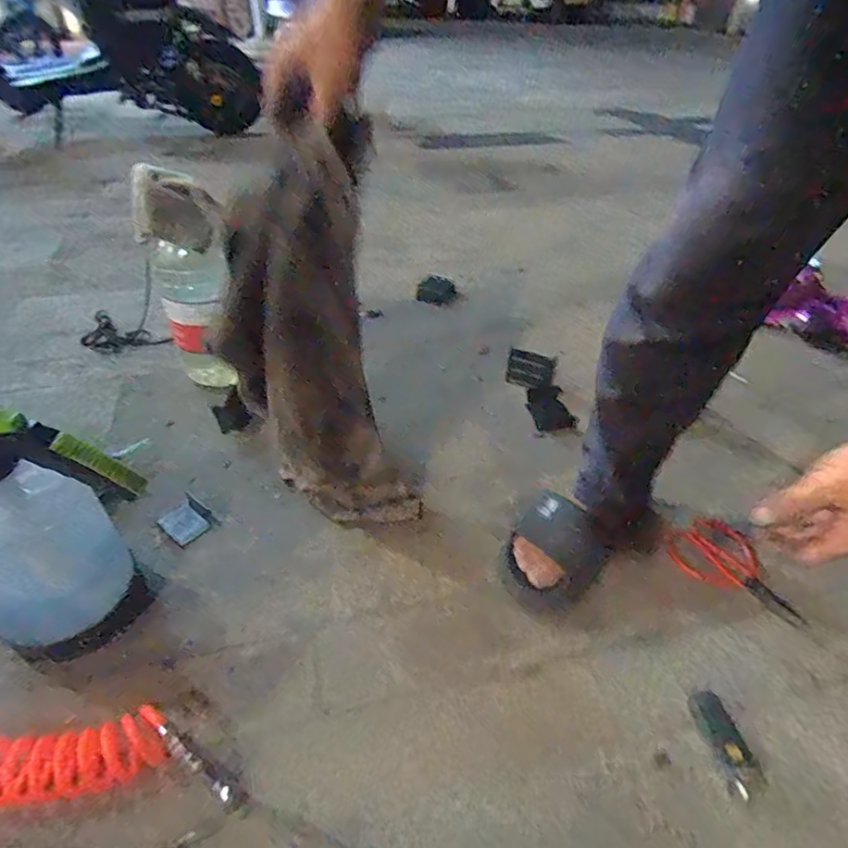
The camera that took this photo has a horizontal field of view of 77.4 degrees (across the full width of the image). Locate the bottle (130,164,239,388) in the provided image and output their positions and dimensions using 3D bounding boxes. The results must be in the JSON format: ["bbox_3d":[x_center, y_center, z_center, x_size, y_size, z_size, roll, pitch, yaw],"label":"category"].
[{"bbox_3d":[-0.388,-0.233,0.903,0.121,0.373,0.090,-15,42,-19],"label":"bottle"}]

